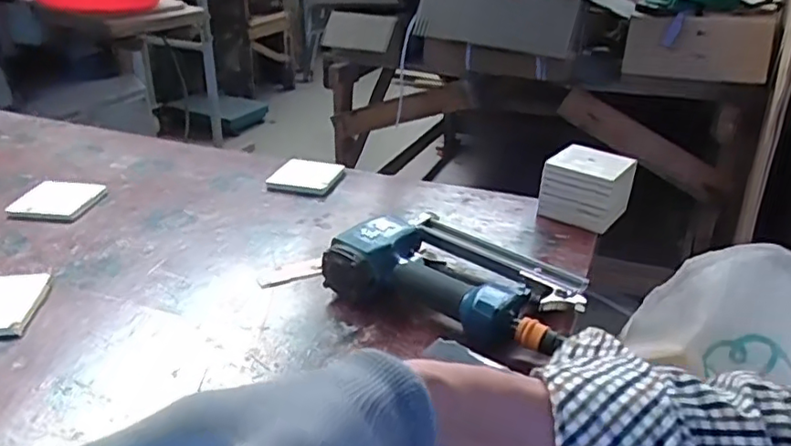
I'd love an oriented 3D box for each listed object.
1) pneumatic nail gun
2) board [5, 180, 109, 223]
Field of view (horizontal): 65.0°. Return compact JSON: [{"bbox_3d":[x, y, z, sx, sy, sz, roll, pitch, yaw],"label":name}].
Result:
[{"bbox_3d":[0.072,0.053,0.640,0.250,0.062,0.151,17,33,26],"label":"pneumatic nail gun"},{"bbox_3d":[-0.442,-0.030,0.810,0.090,0.010,0.096,3,29,3],"label":"board"}]

